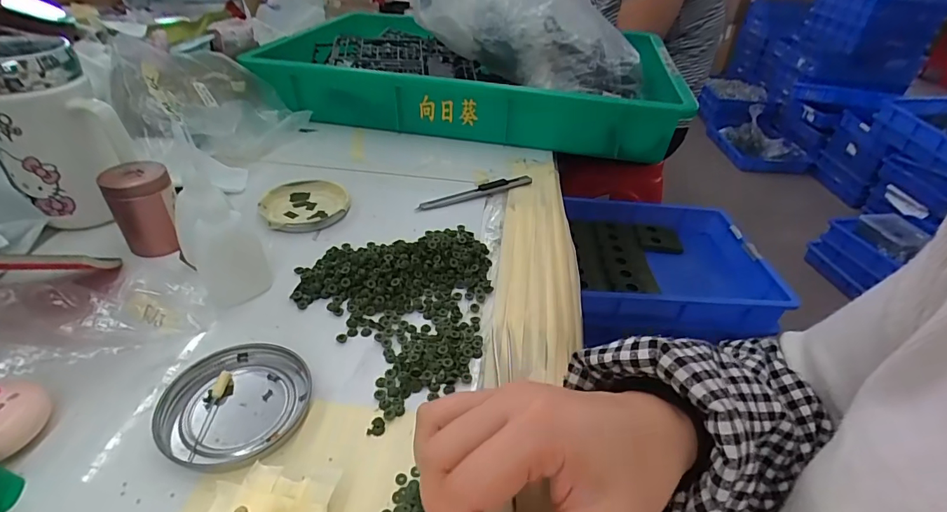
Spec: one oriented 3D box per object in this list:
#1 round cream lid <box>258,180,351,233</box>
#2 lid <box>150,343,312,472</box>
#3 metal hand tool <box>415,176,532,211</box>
[{"bbox_3d":[-0.160,-0.051,0.434,0.078,0.009,0.079,-10,40,-19],"label":"round cream lid"},{"bbox_3d":[-0.137,0.084,0.261,0.072,0.010,0.078,3,37,-2],"label":"lid"},{"bbox_3d":[0.003,-0.068,0.471,0.130,0.012,0.014,-13,41,-22],"label":"metal hand tool"}]

